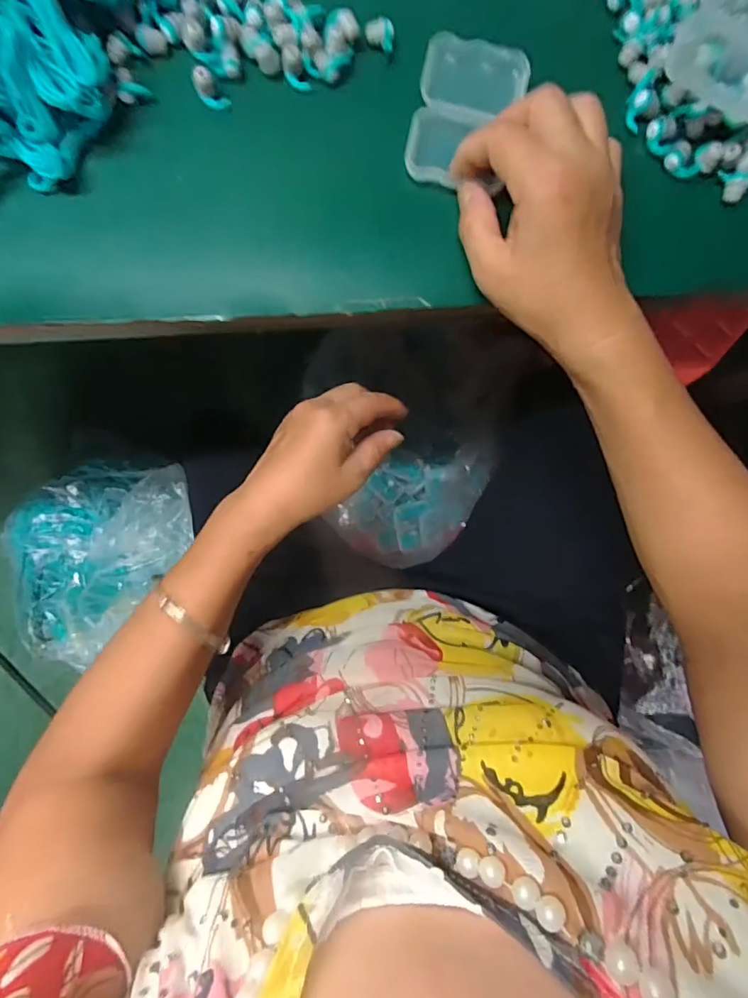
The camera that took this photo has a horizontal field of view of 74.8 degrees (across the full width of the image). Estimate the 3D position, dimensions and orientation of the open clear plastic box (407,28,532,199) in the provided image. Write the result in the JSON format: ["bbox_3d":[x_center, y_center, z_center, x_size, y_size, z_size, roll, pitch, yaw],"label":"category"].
[{"bbox_3d":[0.051,-0.213,0.272,0.055,0.012,0.076,14,92,-2],"label":"open clear plastic box"}]

